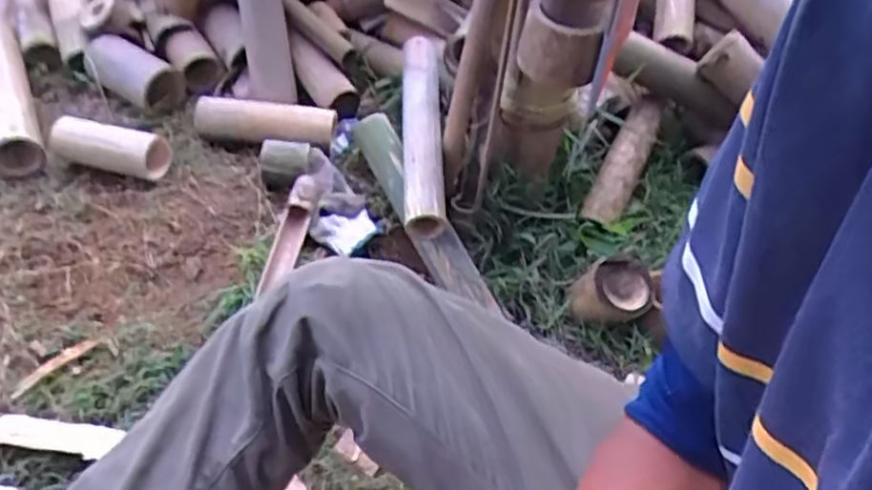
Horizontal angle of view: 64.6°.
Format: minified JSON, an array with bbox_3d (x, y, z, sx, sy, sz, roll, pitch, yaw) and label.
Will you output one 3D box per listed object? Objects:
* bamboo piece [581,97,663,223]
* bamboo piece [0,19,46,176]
[{"bbox_3d":[0.288,-0.130,1.049,0.050,0.038,0.242,22,67,21],"label":"bamboo piece"},{"bbox_3d":[-0.662,-0.243,1.054,0.074,0.088,0.365,-19,46,-22],"label":"bamboo piece"}]

